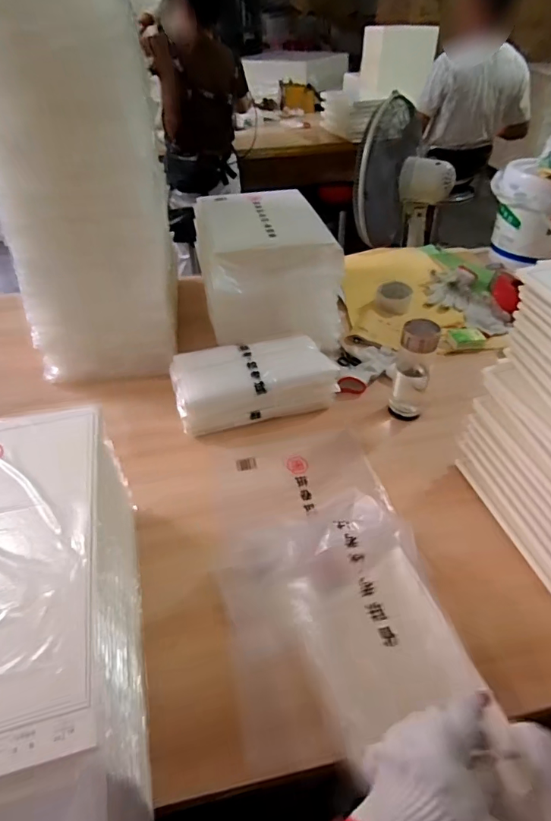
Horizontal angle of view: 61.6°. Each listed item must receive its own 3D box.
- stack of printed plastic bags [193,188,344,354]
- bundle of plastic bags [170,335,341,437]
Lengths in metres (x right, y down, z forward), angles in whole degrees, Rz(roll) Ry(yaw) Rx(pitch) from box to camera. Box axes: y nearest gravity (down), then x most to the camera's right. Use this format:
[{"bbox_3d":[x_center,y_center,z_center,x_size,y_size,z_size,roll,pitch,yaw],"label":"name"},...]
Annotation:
[{"bbox_3d":[-0.024,-0.357,1.108,0.291,0.193,0.442,-6,42,-7],"label":"stack of printed plastic bags"},{"bbox_3d":[-0.046,-0.065,0.920,0.306,0.072,0.175,-12,43,-14],"label":"bundle of plastic bags"}]

